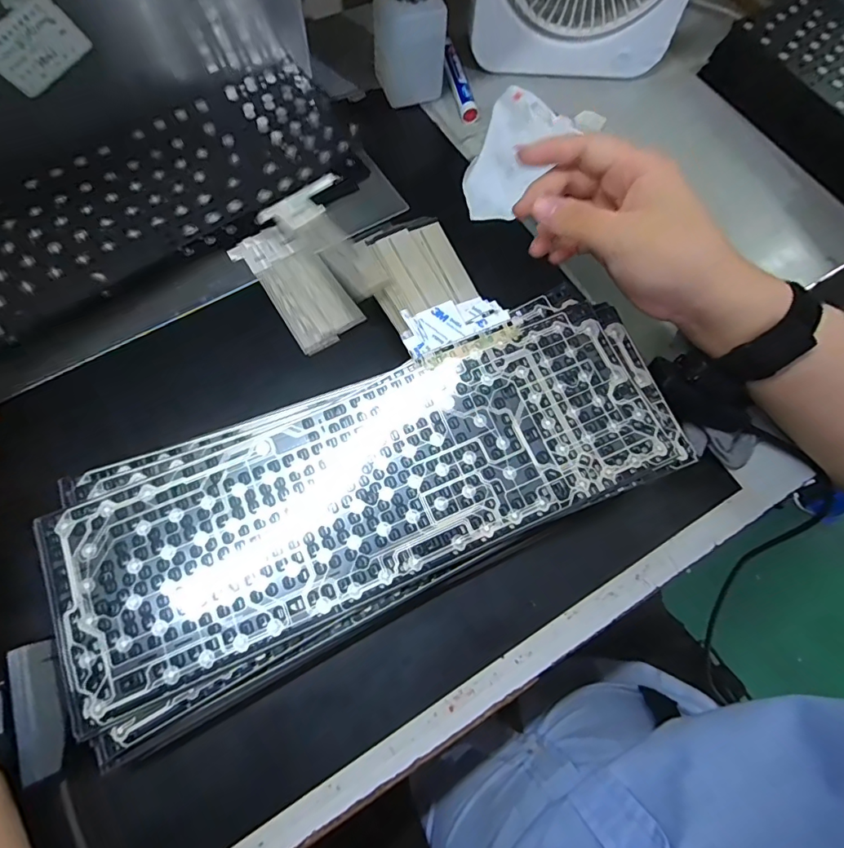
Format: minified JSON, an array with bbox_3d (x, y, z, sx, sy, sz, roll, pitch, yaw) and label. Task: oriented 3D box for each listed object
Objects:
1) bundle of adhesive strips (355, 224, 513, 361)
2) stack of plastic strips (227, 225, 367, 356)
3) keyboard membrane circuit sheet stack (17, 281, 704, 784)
[{"bbox_3d":[0.003,-0.100,0.343,0.068,0.014,0.109,-24,65,-9],"label":"bundle of adhesive strips"},{"bbox_3d":[-0.098,-0.111,0.372,0.054,0.006,0.113,-35,75,-15],"label":"stack of plastic strips"},{"bbox_3d":[-0.025,0.036,0.307,0.387,0.046,0.158,-22,72,-11],"label":"keyboard membrane circuit sheet stack"}]

